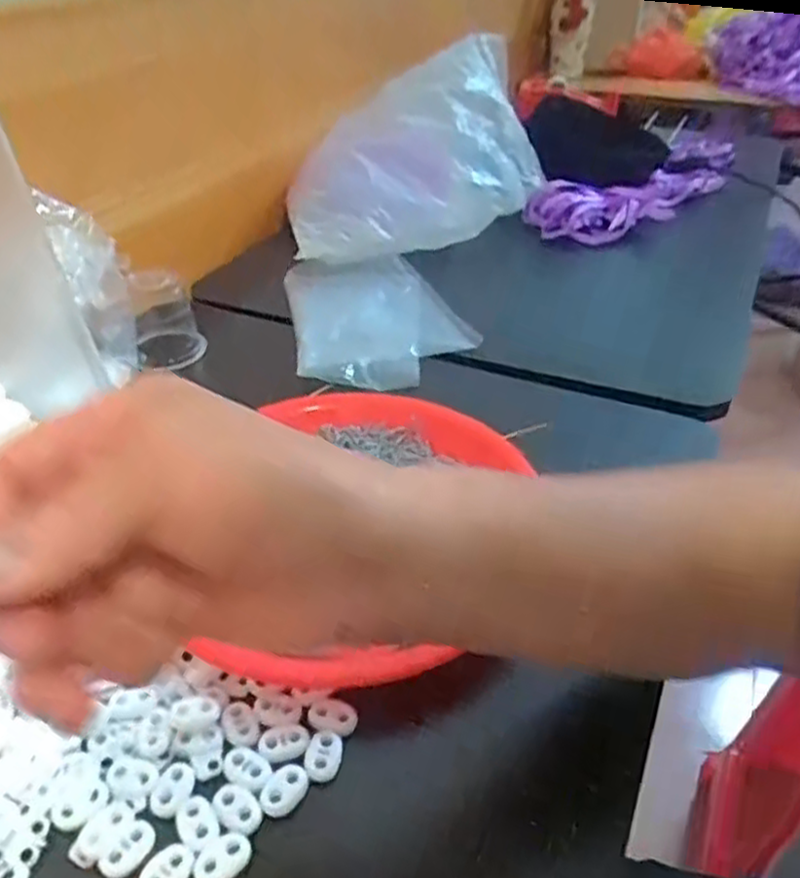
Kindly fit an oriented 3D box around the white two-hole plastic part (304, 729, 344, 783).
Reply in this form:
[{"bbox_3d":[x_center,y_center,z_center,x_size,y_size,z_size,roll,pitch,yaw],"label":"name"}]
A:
[{"bbox_3d":[-0.033,0.138,0.325,0.016,0.004,0.023,4,36,6],"label":"white two-hole plastic part"}]

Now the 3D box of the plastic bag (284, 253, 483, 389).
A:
[{"bbox_3d":[-0.020,-0.107,0.628,0.141,0.028,0.184,-9,37,-12],"label":"plastic bag"}]

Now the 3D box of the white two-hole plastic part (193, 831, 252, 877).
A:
[{"bbox_3d":[-0.070,0.166,0.291,0.016,0.005,0.022,27,44,32],"label":"white two-hole plastic part"}]

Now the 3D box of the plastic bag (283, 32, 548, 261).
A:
[{"bbox_3d":[0.022,-0.277,0.726,0.287,0.152,0.122,-29,45,-33],"label":"plastic bag"}]

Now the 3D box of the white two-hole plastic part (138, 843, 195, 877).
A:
[{"bbox_3d":[-0.090,0.168,0.286,0.015,0.005,0.022,28,45,33],"label":"white two-hole plastic part"}]

